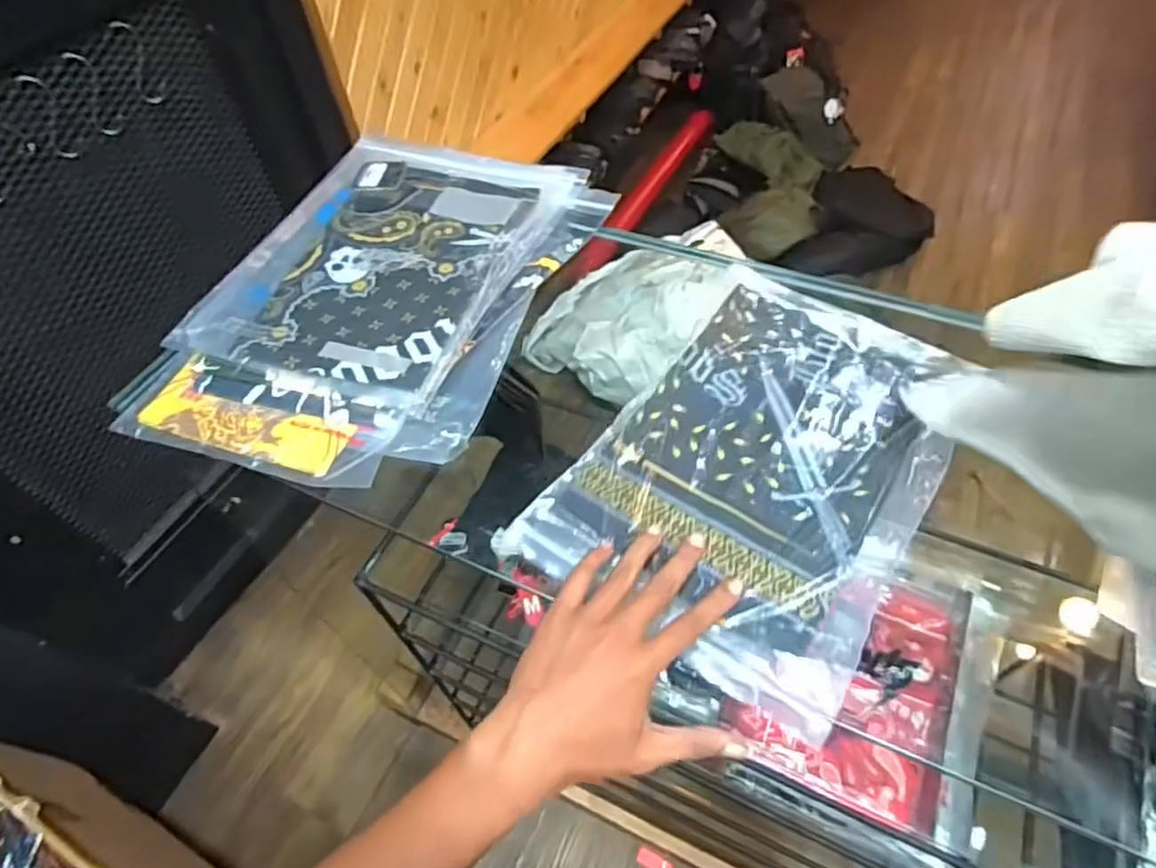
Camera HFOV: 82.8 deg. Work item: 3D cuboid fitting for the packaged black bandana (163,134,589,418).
[{"bbox_3d":[-0.185,-0.183,0.656,0.266,0.025,0.338,14,56,14],"label":"packaged black bandana"}]

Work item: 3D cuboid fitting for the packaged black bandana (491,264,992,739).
[{"bbox_3d":[0.141,0.015,0.509,0.234,0.020,0.339,27,60,22],"label":"packaged black bandana"}]

